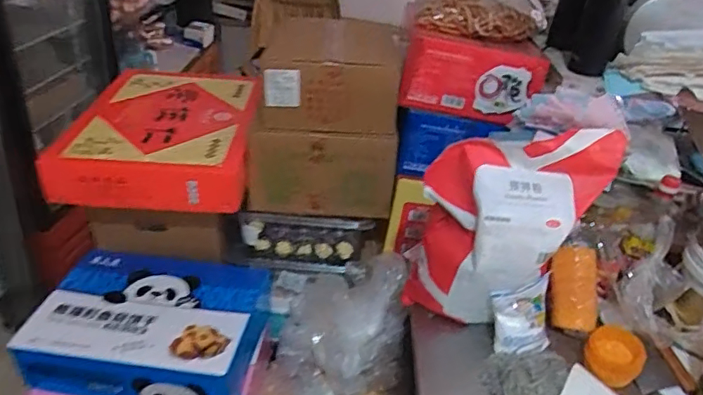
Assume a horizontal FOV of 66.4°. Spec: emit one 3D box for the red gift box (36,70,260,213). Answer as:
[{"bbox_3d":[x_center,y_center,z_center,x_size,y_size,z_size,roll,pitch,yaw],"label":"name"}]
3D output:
[{"bbox_3d":[-0.402,-0.141,1.162,0.376,0.118,0.446,4,32,-5],"label":"red gift box"}]

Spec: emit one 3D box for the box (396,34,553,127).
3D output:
[{"bbox_3d":[0.232,-0.230,1.043,0.264,0.133,0.061,6,32,0],"label":"box"}]

